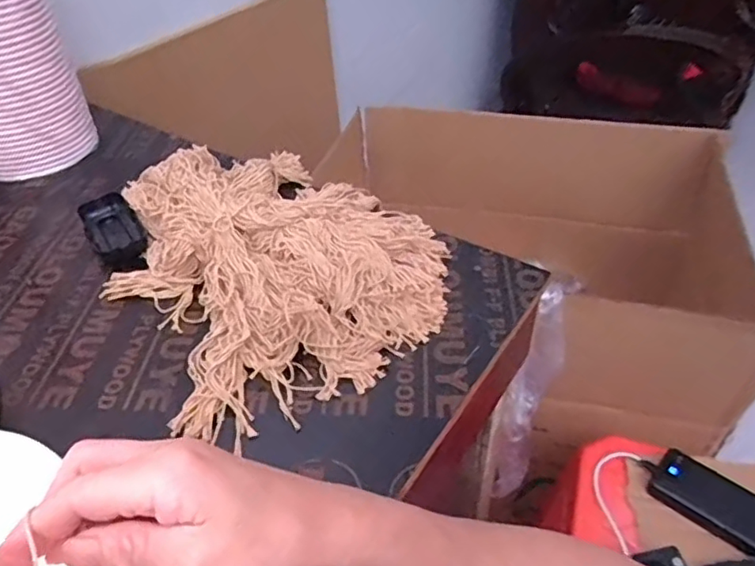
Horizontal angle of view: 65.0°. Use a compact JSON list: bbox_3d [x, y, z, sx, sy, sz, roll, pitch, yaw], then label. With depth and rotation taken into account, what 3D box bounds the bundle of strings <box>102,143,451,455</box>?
[{"bbox_3d":[-0.108,-0.041,0.598,0.304,0.059,0.372,-26,46,-24],"label":"bundle of strings"}]

